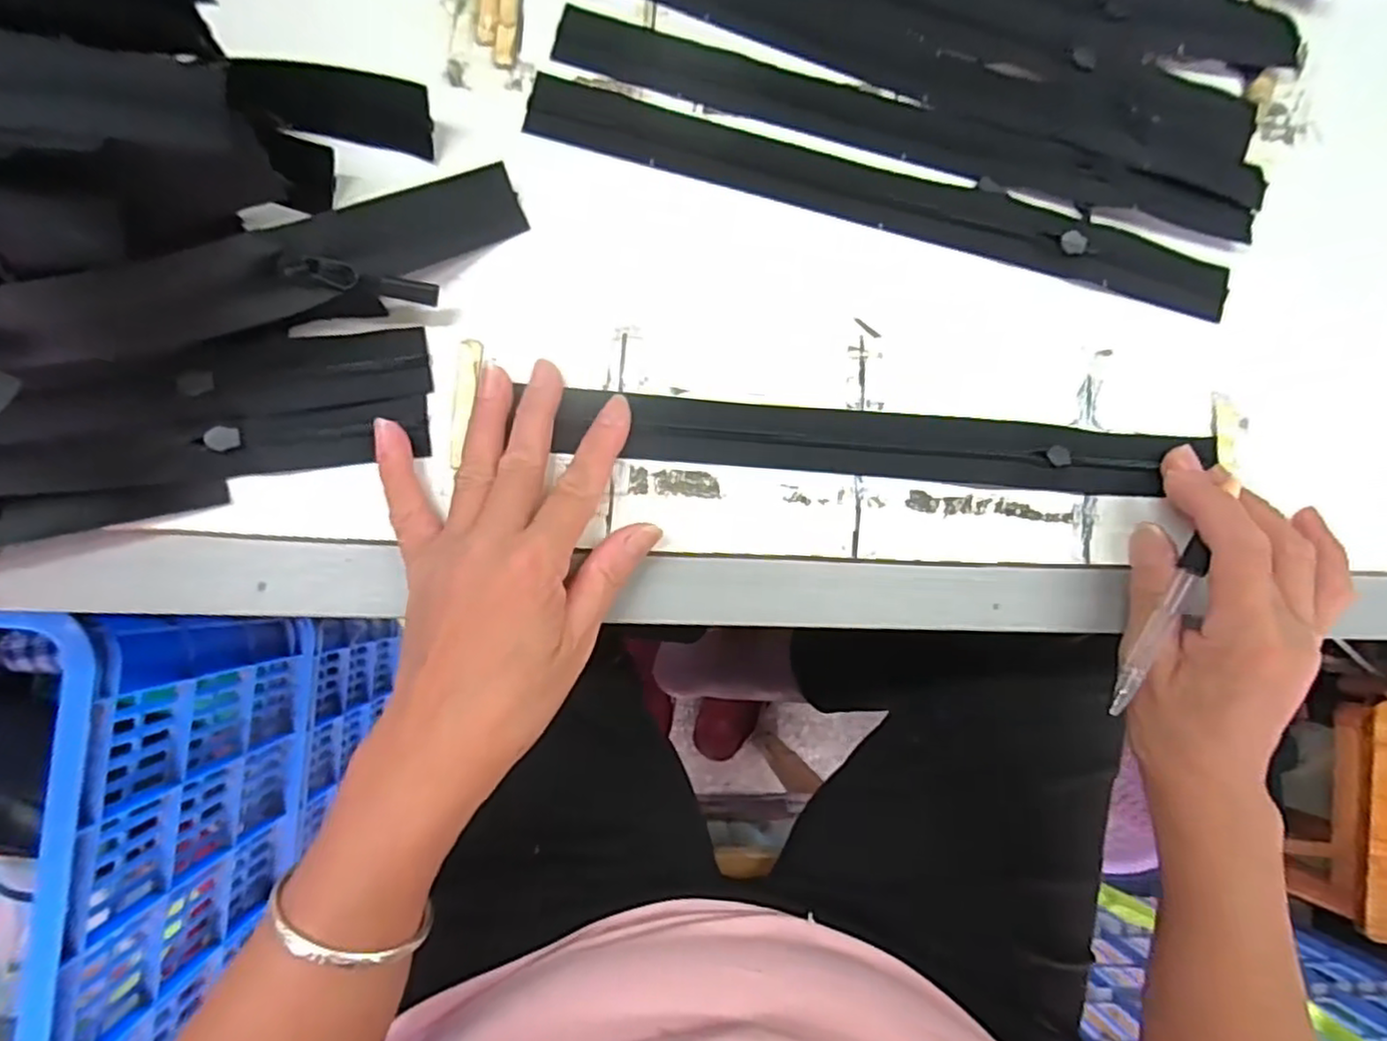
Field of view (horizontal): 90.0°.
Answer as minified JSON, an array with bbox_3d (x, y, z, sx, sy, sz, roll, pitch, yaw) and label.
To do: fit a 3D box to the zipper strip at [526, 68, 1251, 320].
[{"bbox_3d":[0.095,-0.157,0.337,0.352,0.010,0.028,14,85,-3],"label":"zipper strip"}]

